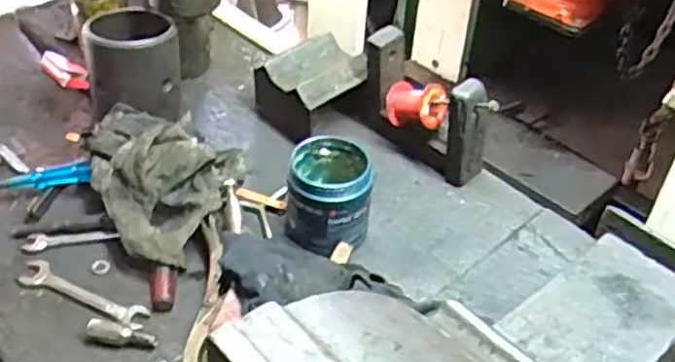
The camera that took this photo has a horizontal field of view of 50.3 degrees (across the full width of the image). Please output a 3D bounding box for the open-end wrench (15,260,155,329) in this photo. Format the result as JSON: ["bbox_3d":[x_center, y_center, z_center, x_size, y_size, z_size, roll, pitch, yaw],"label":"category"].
[{"bbox_3d":[-0.260,0.118,0.738,0.157,0.013,0.035,21,44,18],"label":"open-end wrench"}]

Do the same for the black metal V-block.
[{"bbox_3d":[-0.033,-0.122,0.946,0.113,0.087,0.113,-29,50,-32],"label":"black metal V-block"}]

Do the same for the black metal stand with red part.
[{"bbox_3d":[0.102,-0.087,0.880,0.057,0.144,0.179,-29,51,-32],"label":"black metal stand with red part"}]

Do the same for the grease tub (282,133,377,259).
[{"bbox_3d":[-0.008,0.016,0.785,0.093,0.087,0.096,2,41,-2],"label":"grease tub"}]

